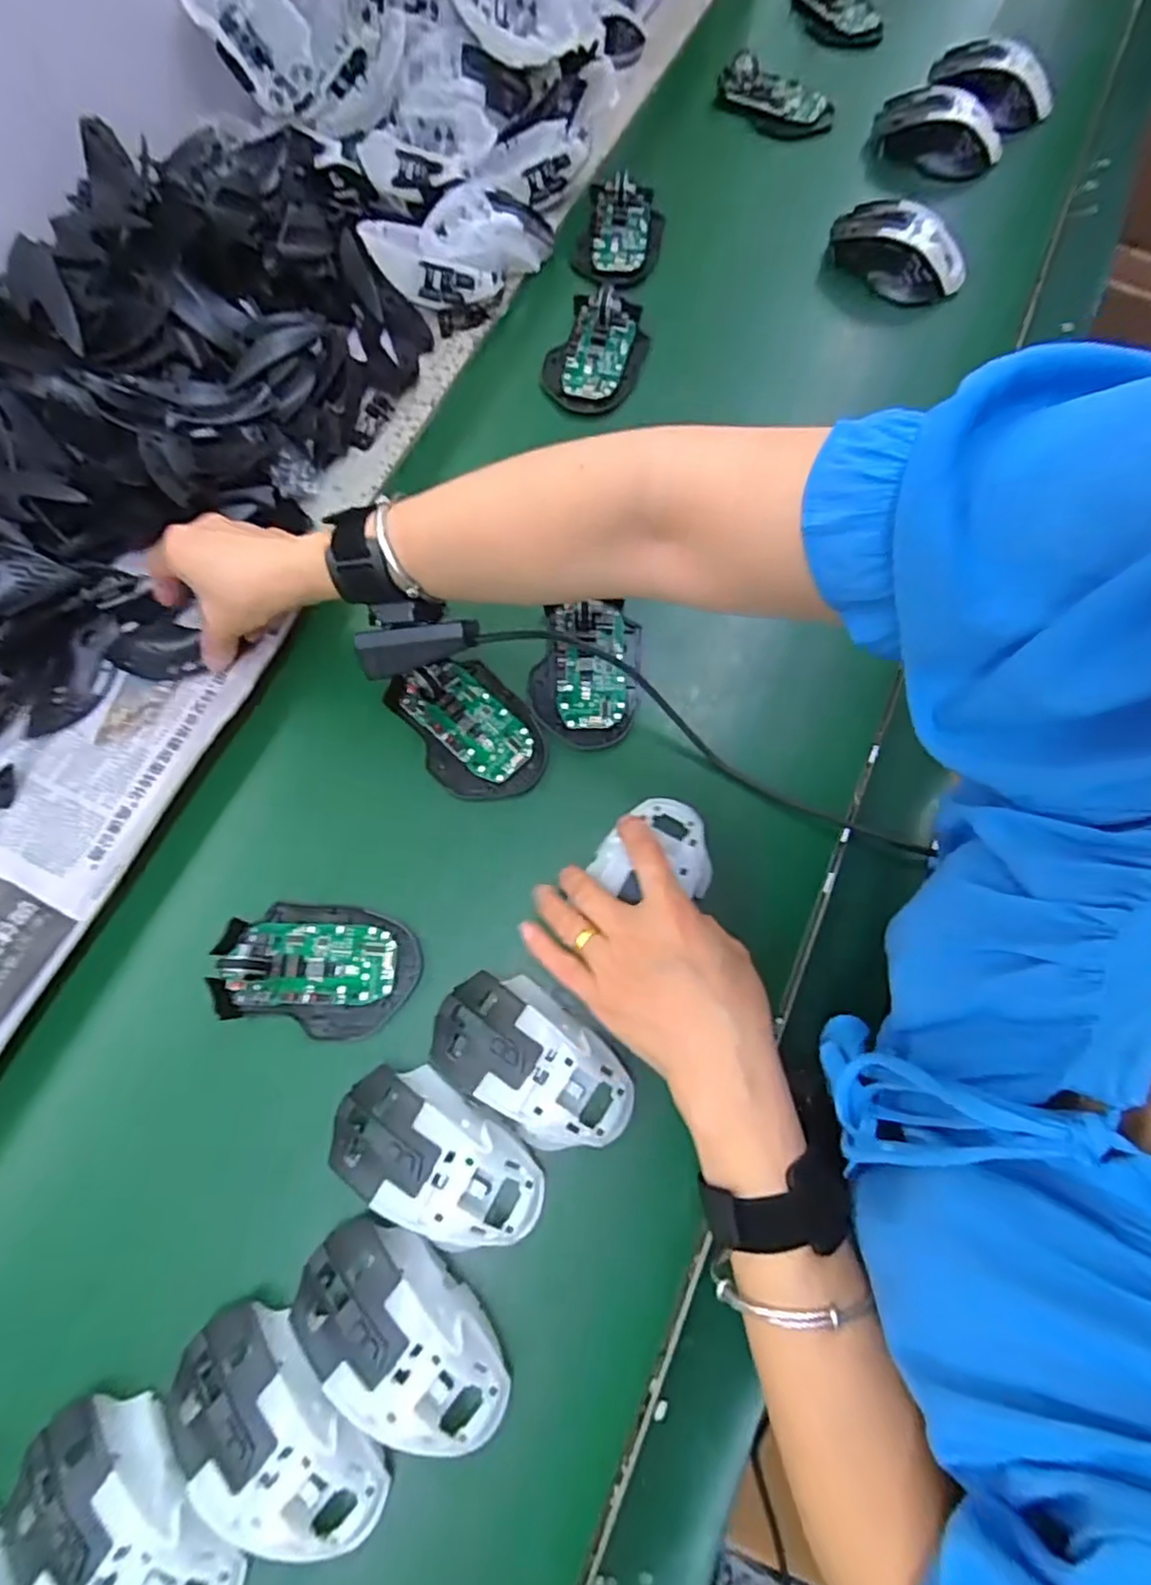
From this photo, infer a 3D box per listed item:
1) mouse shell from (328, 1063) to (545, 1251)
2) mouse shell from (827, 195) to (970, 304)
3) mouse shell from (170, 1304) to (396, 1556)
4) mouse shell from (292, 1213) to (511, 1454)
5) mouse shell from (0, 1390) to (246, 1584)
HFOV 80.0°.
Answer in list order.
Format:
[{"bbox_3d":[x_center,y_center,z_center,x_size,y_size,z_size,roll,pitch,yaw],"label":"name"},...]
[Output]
[{"bbox_3d":[-0.073,0.192,0.360,0.114,0.034,0.063,30,74,10],"label":"mouse shell"},{"bbox_3d":[0.264,-0.444,0.561,0.110,0.036,0.050,34,75,11],"label":"mouse shell"},{"bbox_3d":[-0.142,0.303,0.323,0.114,0.034,0.065,31,74,11],"label":"mouse shell"},{"bbox_3d":[-0.087,0.268,0.333,0.066,0.033,0.114,-43,76,-13],"label":"mouse shell"},{"bbox_3d":[-0.207,0.336,0.313,0.115,0.034,0.065,27,73,9],"label":"mouse shell"}]

